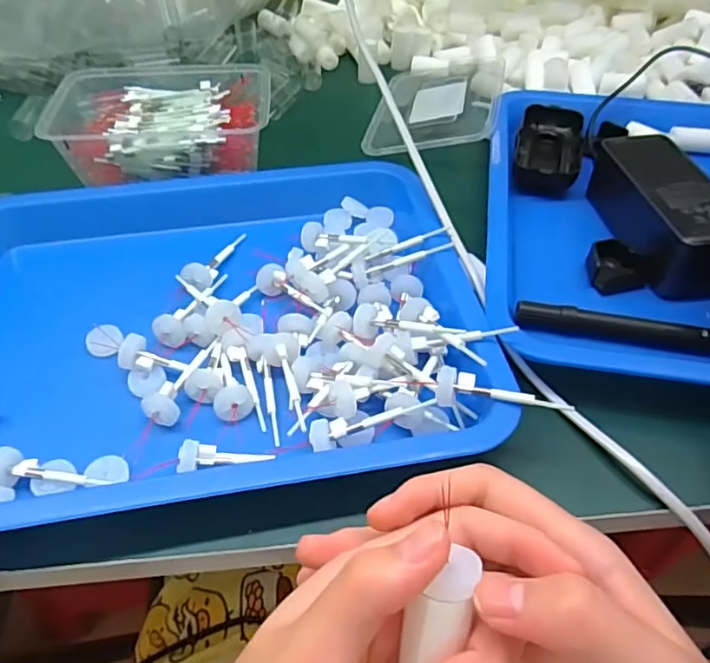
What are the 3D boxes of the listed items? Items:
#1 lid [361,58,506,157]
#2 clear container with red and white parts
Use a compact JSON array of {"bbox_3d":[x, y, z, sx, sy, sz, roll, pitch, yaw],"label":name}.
[{"bbox_3d":[0.080,-0.220,0.546,0.114,0.015,0.182,0,45,20],"label":"lid"},{"bbox_3d":[-0.154,-0.171,0.476,0.168,0.056,0.128,-3,48,-3],"label":"clear container with red and white parts"}]

